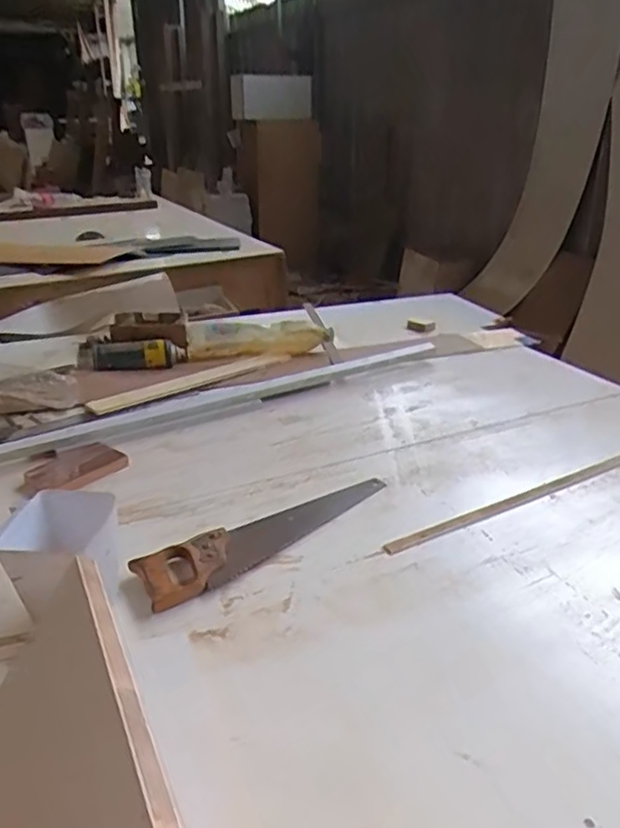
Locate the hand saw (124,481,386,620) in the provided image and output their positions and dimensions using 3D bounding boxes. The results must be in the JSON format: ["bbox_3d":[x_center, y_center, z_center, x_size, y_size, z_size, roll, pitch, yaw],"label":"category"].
[{"bbox_3d":[-0.046,0.153,0.894,0.389,0.023,0.082,-18,30,-33],"label":"hand saw"}]

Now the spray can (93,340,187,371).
[{"bbox_3d":[-0.362,-0.127,1.415,0.187,0.052,0.064,-8,26,-15],"label":"spray can"}]

